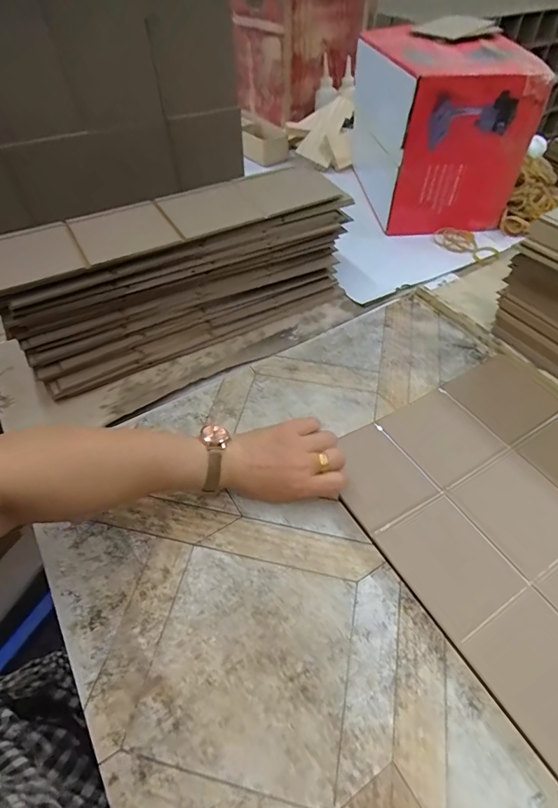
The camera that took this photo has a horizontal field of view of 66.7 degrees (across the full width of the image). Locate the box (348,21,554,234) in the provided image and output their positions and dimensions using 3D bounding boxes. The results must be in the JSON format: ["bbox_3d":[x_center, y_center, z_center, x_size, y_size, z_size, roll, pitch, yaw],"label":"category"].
[{"bbox_3d":[0.281,-0.525,0.802,0.208,0.247,0.330,-7,51,-5],"label":"box"}]

